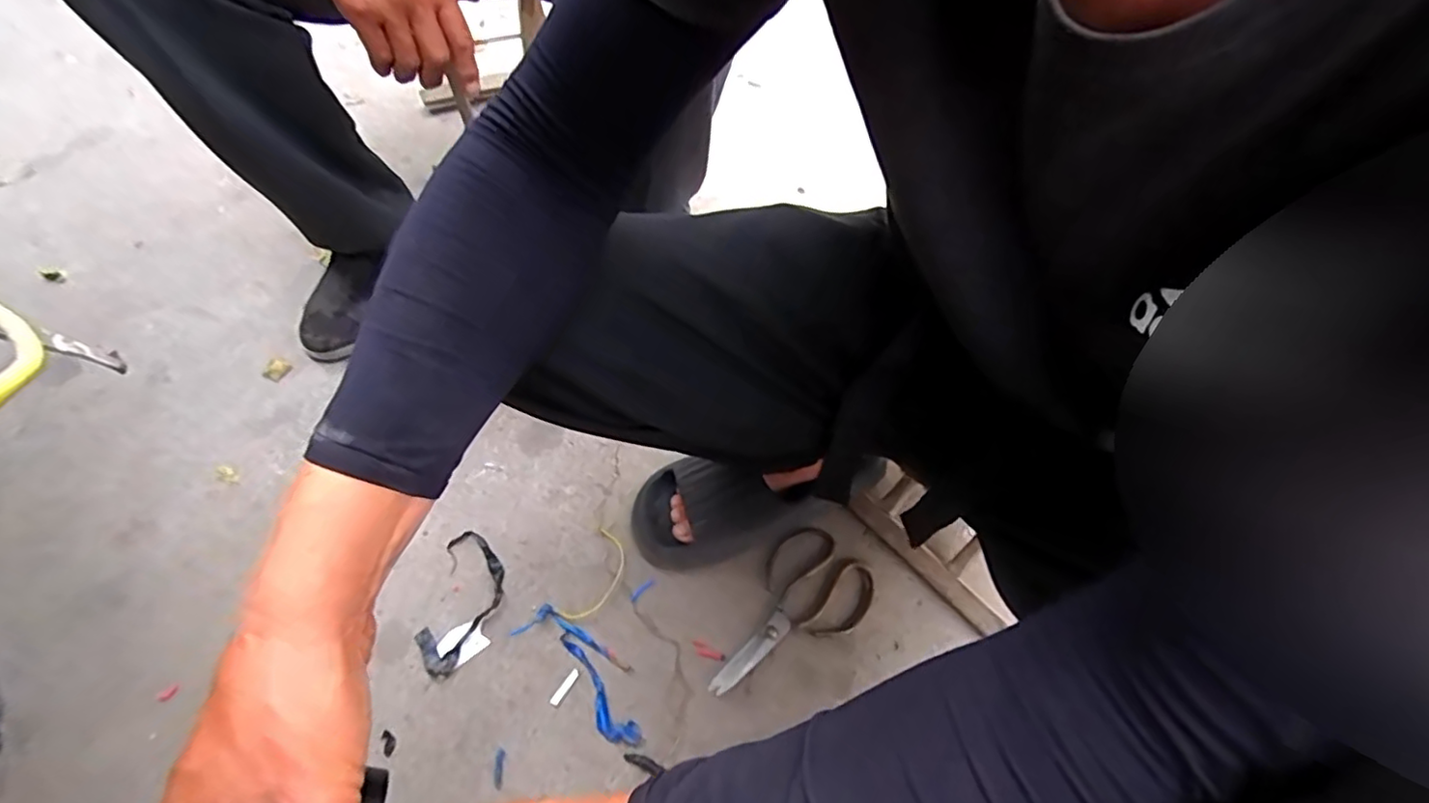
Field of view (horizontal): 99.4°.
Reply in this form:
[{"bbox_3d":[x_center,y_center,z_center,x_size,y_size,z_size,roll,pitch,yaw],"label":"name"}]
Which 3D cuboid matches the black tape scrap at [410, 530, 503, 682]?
[{"bbox_3d":[-0.262,0.210,0.635,0.068,0.013,0.146,5,56,2],"label":"black tape scrap"}]

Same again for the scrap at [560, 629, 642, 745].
[{"bbox_3d":[-0.118,0.282,0.587,0.029,0.008,0.126,-37,65,-23],"label":"scrap"}]

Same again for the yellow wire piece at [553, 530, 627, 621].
[{"bbox_3d":[-0.126,0.188,0.653,0.046,0.004,0.102,20,58,11],"label":"yellow wire piece"}]

